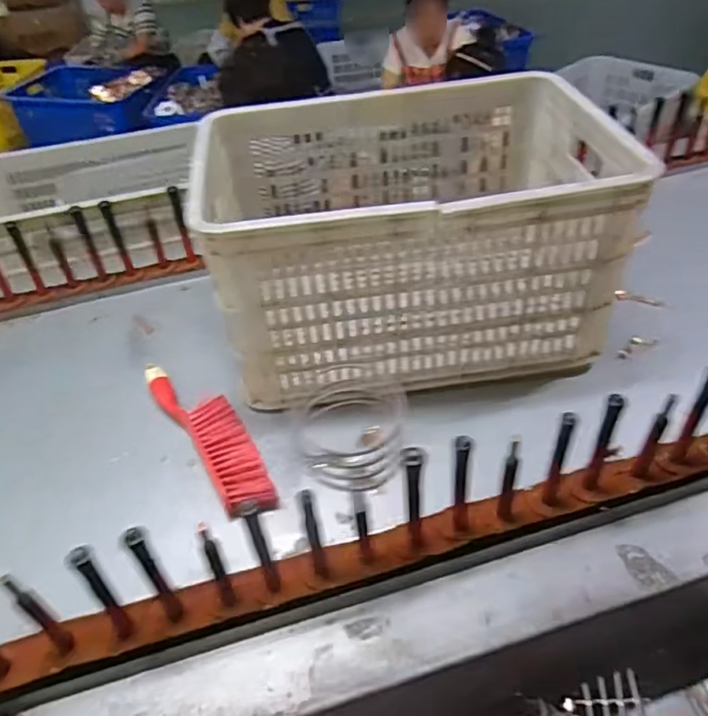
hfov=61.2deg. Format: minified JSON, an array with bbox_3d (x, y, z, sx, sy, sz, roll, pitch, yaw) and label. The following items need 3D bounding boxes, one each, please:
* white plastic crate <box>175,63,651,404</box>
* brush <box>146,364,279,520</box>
[{"bbox_3d":[0.074,-0.181,0.847,0.514,0.273,0.349,-11,41,-1],"label":"white plastic crate"},{"bbox_3d":[-0.185,0.085,0.762,0.072,0.027,0.288,-29,44,-20],"label":"brush"}]

